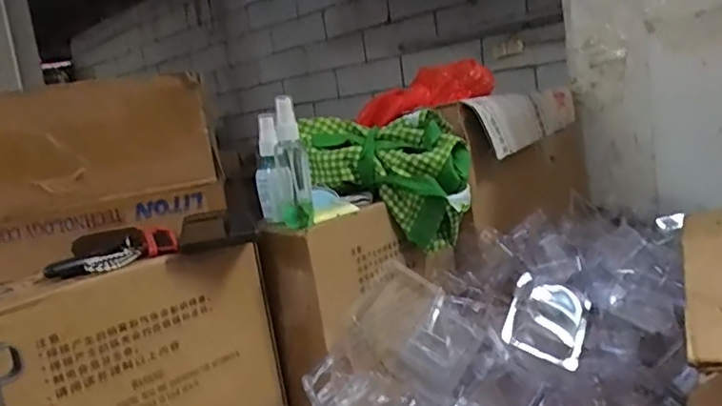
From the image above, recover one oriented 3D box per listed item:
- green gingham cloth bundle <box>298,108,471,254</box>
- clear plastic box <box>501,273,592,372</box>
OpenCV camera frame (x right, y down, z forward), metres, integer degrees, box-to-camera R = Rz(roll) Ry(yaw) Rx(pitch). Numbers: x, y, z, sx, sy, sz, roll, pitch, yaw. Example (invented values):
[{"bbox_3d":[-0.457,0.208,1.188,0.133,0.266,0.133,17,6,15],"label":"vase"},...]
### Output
[{"bbox_3d":[0.032,-0.025,0.714,0.186,0.162,0.069,-7,9,4],"label":"green gingham cloth bundle"},{"bbox_3d":[0.188,0.121,0.599,0.074,0.077,0.034,13,-21,27],"label":"clear plastic box"}]

